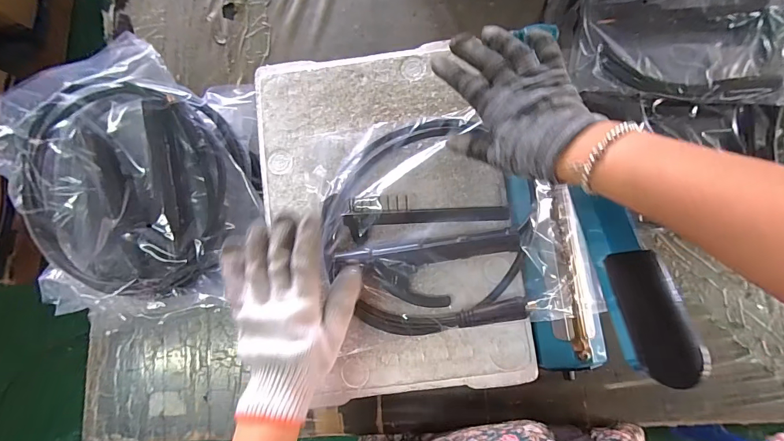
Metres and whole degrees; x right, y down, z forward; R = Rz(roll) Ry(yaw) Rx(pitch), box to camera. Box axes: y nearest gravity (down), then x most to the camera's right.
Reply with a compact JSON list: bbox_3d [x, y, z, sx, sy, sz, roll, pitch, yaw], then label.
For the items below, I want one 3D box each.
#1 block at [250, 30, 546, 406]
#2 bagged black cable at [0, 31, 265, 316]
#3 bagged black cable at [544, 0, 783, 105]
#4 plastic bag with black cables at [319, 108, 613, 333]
[{"bbox_3d":[0.001,-0.010,0.418,0.292,0.035,0.393,-9,83,1],"label":"block"},{"bbox_3d":[-0.308,-0.034,0.443,0.272,0.102,0.294,-23,83,-1],"label":"bagged black cable"},{"bbox_3d":[0.371,-0.262,0.486,0.316,0.057,0.247,-1,83,2],"label":"bagged black cable"},{"bbox_3d":[0.052,-0.004,0.415,0.254,0.045,0.239,-7,83,1],"label":"plastic bag with black cables"}]

